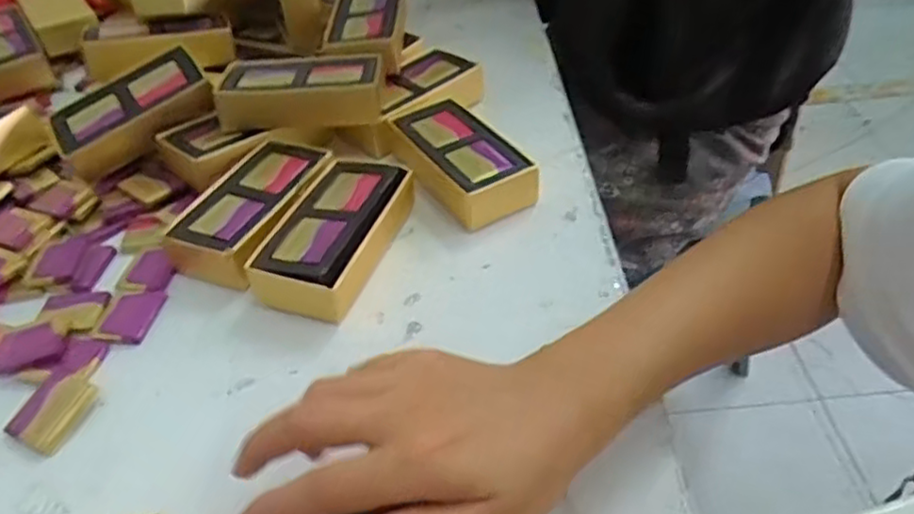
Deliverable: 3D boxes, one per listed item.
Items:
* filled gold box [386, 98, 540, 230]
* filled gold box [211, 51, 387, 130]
[{"bbox_3d":[0.002,-0.068,0.484,0.053,0.033,0.112,-26,46,-21],"label":"filled gold box"},{"bbox_3d":[-0.112,-0.122,0.510,0.113,0.034,0.056,-2,42,3],"label":"filled gold box"}]

